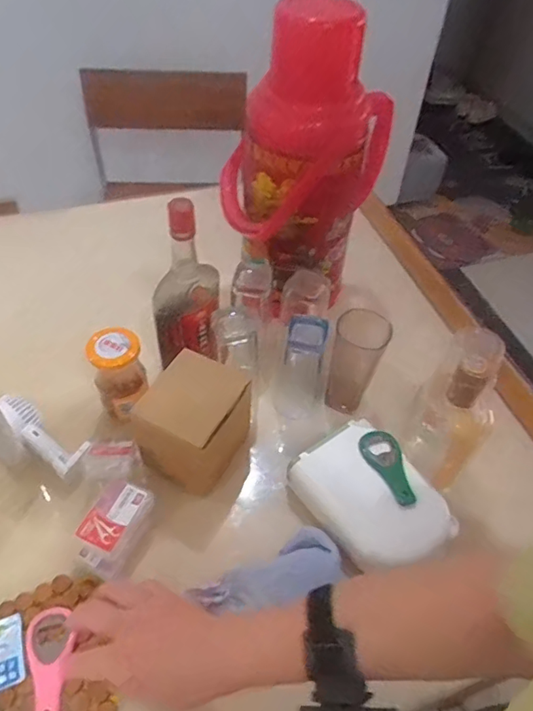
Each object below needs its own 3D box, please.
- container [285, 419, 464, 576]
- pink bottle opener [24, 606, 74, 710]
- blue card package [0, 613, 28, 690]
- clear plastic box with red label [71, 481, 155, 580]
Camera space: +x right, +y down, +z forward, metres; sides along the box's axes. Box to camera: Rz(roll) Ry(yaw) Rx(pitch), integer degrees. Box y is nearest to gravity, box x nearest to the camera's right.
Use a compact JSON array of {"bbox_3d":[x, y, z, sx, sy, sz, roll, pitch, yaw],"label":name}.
[{"bbox_3d":[0.118,0.158,0.587,0.119,0.046,0.162,-29,57,-26],"label":"container"},{"bbox_3d":[-0.201,0.286,0.481,0.040,0.016,0.098,-8,50,-11],"label":"pink bottle opener"},{"bbox_3d":[-0.251,0.279,0.487,0.048,0.010,0.061,-15,52,-16],"label":"blue card package"},{"bbox_3d":[-0.159,0.178,0.547,0.056,0.039,0.086,19,51,12],"label":"clear plastic box with red label"}]

